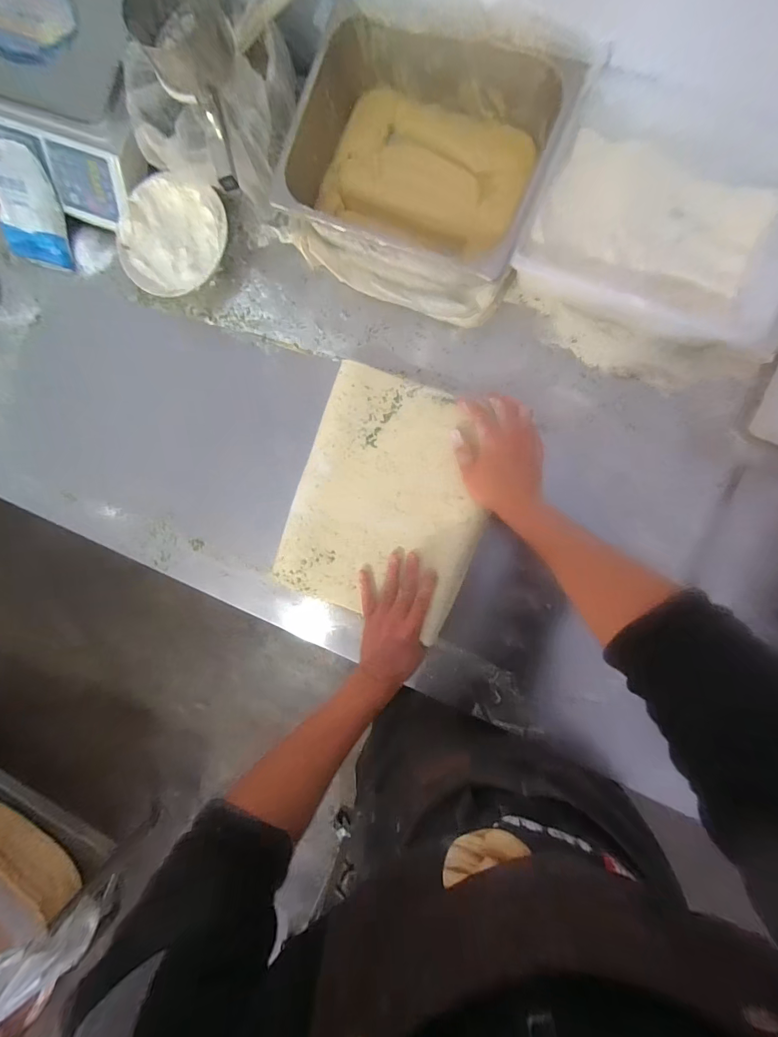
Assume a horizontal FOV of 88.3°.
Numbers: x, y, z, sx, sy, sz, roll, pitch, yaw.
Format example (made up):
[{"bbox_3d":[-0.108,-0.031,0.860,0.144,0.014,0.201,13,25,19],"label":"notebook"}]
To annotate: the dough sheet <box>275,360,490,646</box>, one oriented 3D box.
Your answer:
[{"bbox_3d":[0.002,-0.030,0.579,0.260,0.043,0.337,18,94,7],"label":"dough sheet"}]

